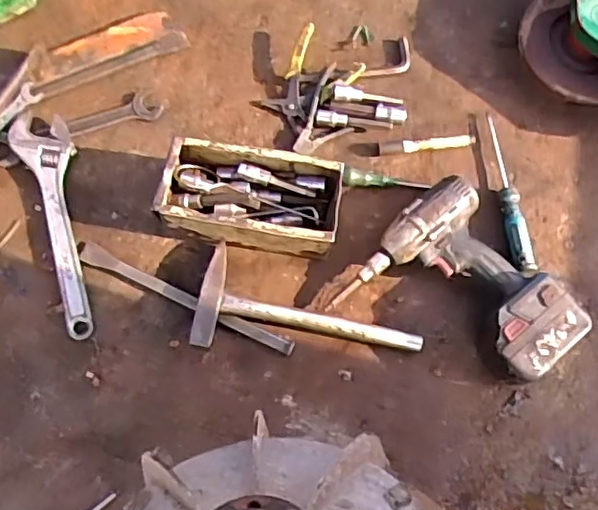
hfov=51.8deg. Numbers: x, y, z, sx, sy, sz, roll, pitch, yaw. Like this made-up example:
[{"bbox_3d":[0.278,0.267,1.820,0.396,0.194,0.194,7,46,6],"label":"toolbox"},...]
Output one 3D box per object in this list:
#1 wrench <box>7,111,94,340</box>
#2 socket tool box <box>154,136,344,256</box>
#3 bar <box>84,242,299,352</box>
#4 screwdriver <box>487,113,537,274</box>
[{"bbox_3d":[-0.290,-0.045,0.756,0.066,0.026,0.290,-17,75,-9],"label":"wrench"},{"bbox_3d":[-0.056,-0.069,0.758,0.214,0.078,0.109,9,74,-2],"label":"socket tool box"},{"bbox_3d":[-0.139,0.054,0.750,0.286,0.017,0.024,26,76,5],"label":"bar"},{"bbox_3d":[0.273,-0.081,0.806,0.034,0.022,0.214,-7,74,-6],"label":"screwdriver"}]

